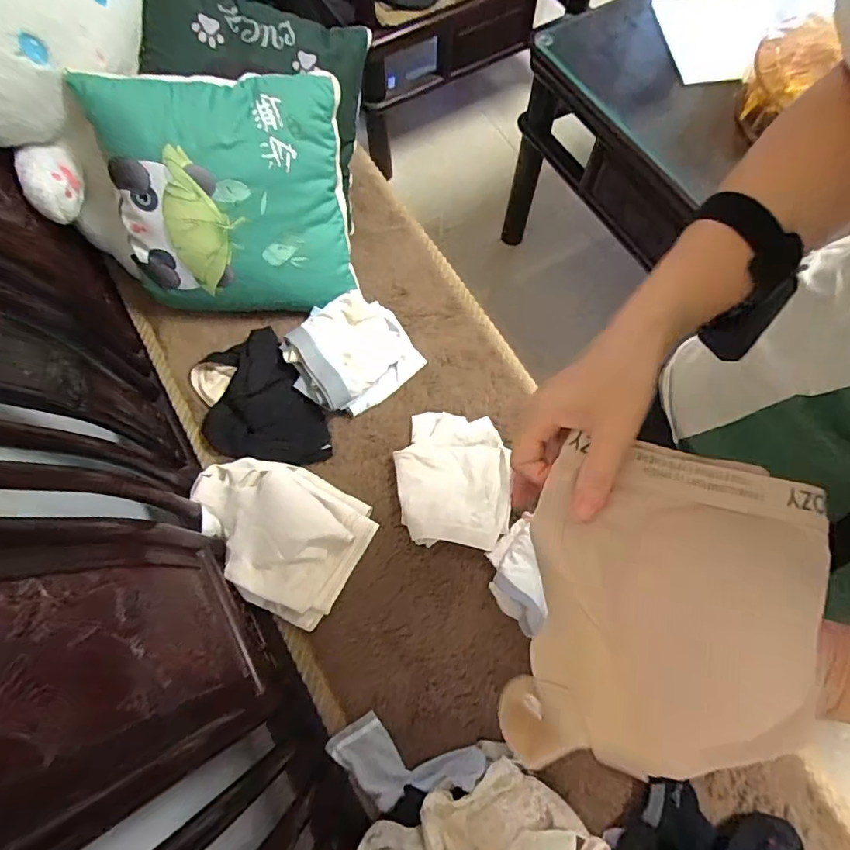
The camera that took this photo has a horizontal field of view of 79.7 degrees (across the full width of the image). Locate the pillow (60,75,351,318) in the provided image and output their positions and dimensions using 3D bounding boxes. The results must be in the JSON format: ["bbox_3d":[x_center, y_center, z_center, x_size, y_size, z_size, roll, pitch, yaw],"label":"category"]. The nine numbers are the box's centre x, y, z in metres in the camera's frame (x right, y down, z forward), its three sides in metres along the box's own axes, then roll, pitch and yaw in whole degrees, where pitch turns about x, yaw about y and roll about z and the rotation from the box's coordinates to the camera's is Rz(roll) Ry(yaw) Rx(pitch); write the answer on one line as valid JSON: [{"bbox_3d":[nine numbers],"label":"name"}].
[{"bbox_3d":[-0.279,-0.324,0.745,0.327,0.321,0.076,-7,26,-10],"label":"pillow"}]

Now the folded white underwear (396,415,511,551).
[{"bbox_3d":[0.041,0.074,0.723,0.156,0.039,0.189,3,71,1],"label":"folded white underwear"}]

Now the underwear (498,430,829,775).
[{"bbox_3d":[0.144,0.110,0.310,0.156,0.055,0.186,12,71,4],"label":"underwear"}]

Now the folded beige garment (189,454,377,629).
[{"bbox_3d":[-0.212,0.136,0.690,0.250,0.050,0.177,28,73,9],"label":"folded beige garment"}]

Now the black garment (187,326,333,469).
[{"bbox_3d":[-0.255,-0.024,0.771,0.158,0.026,0.232,-32,74,-11],"label":"black garment"}]

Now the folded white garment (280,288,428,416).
[{"bbox_3d":[-0.114,-0.114,0.780,0.186,0.056,0.175,-30,73,-10],"label":"folded white garment"}]

